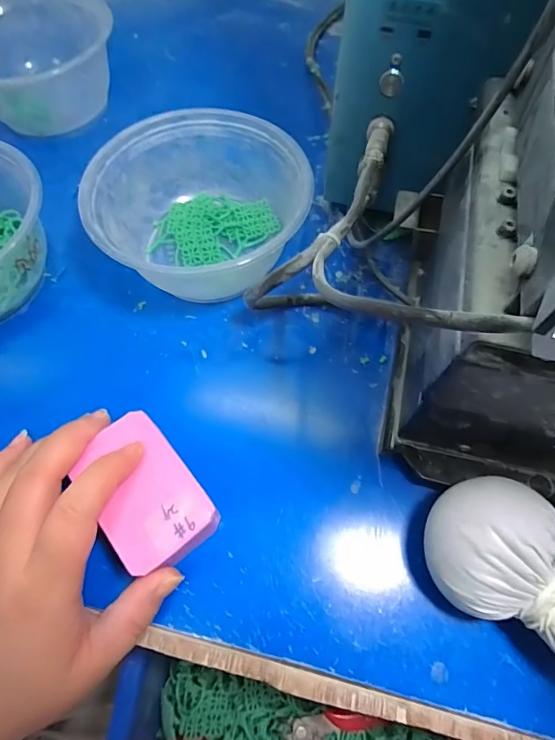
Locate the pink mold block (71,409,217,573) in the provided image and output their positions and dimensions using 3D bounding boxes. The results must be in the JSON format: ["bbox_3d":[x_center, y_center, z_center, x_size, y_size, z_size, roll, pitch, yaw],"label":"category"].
[{"bbox_3d":[-0.066,0.062,0.216,0.045,0.032,0.069,-38,70,-15],"label":"pink mold block"}]

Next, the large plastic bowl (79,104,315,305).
[{"bbox_3d":[-0.046,-0.106,0.283,0.134,0.058,0.122,-1,65,1],"label":"large plastic bowl"}]

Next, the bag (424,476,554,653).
[{"bbox_3d":[0.128,0.113,0.180,0.056,0.049,0.149,-40,70,-16],"label":"bag"}]

